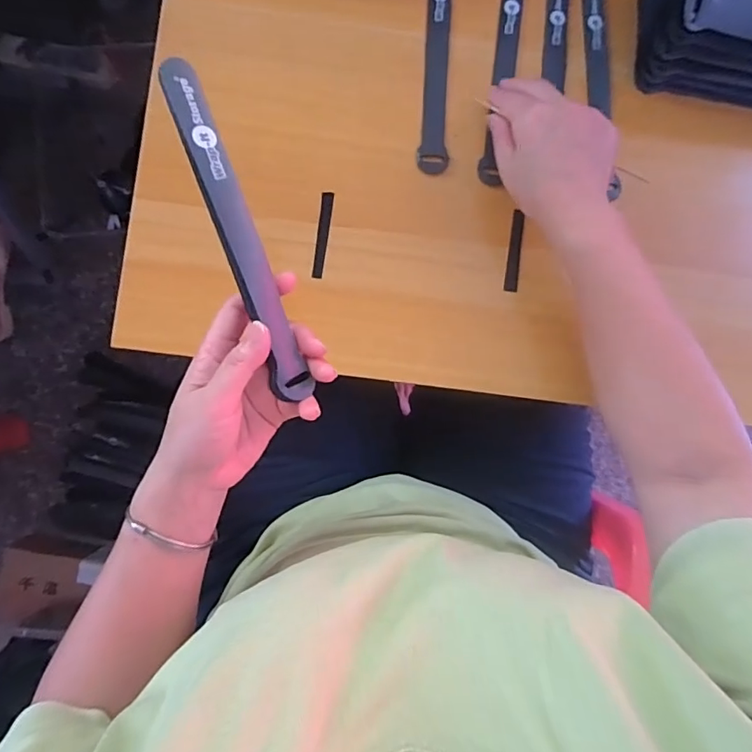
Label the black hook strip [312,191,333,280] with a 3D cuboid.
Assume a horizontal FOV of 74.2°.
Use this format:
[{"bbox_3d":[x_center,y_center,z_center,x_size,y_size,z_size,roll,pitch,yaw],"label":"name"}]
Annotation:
[{"bbox_3d":[-0.043,-0.114,0.403,0.010,0.004,0.070,7,87,-3],"label":"black hook strip"}]

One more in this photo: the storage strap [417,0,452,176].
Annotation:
[{"bbox_3d":[0.051,-0.267,0.417,0.024,0.004,0.195,2,85,-2],"label":"storage strap"}]

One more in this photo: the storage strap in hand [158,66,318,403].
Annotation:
[{"bbox_3d":[-0.079,-0.080,0.289,0.021,0.015,0.196,-20,99,-4],"label":"storage strap in hand"}]

